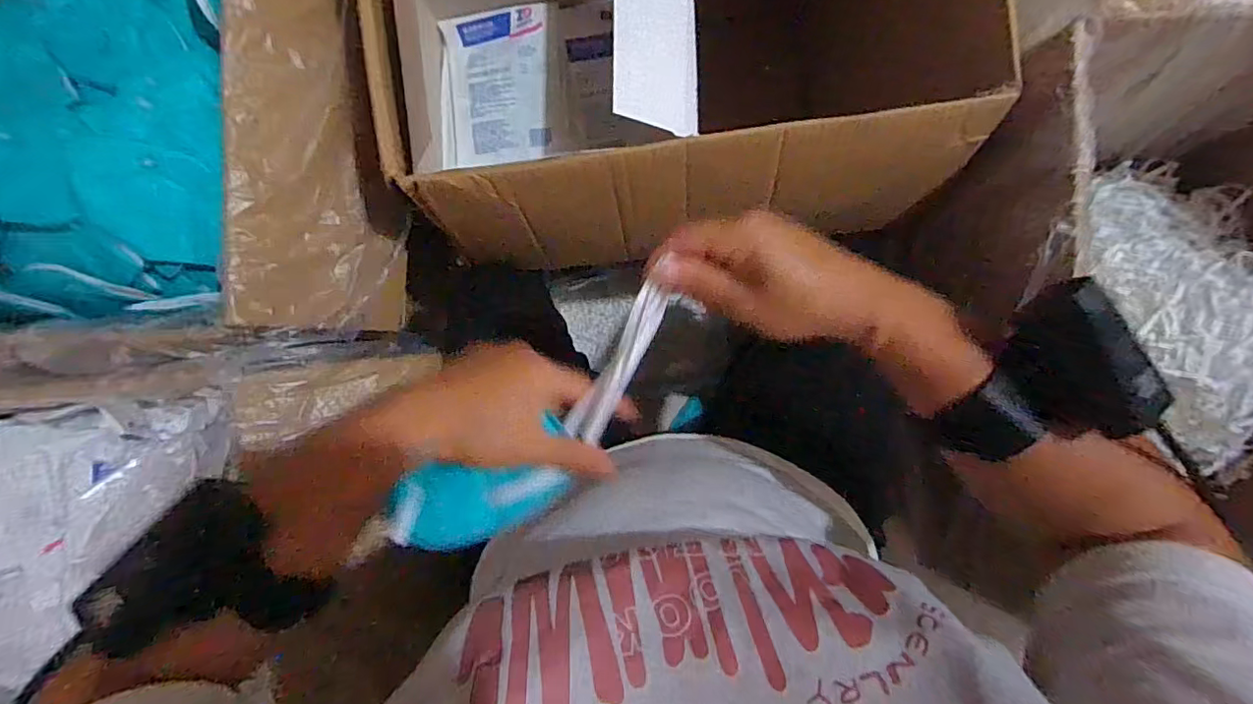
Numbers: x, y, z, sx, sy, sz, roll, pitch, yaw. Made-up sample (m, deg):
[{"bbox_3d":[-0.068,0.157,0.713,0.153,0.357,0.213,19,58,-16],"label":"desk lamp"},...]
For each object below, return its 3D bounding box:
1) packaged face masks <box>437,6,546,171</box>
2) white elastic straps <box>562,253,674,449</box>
[{"bbox_3d":[-0.145,-0.288,0.599,0.118,0.015,0.161,1,91,2],"label":"packaged face masks"},{"bbox_3d":[-0.004,0.008,0.322,0.021,0.013,0.101,28,100,1],"label":"white elastic straps"}]

